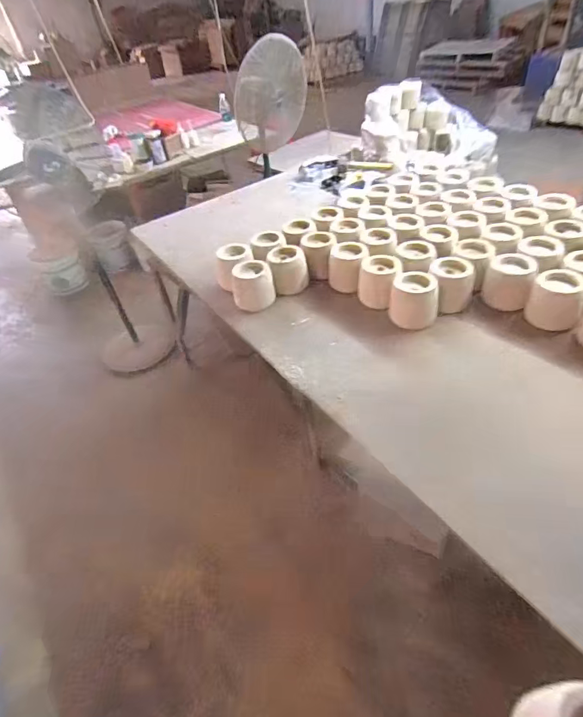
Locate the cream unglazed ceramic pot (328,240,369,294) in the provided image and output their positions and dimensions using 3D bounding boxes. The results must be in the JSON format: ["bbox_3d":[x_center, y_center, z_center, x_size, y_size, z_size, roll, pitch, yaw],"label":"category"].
[{"bbox_3d":[0.184,-0.289,1.434,0.122,0.140,0.122,-4,42,4],"label":"cream unglazed ceramic pot"}]

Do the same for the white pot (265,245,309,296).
[{"bbox_3d":[-0.011,-0.297,1.477,0.120,0.141,0.108,-13,42,-6],"label":"white pot"}]

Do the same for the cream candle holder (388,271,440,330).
[{"bbox_3d":[0.359,-0.169,1.284,0.137,0.127,0.131,4,43,13],"label":"cream candle holder"}]

